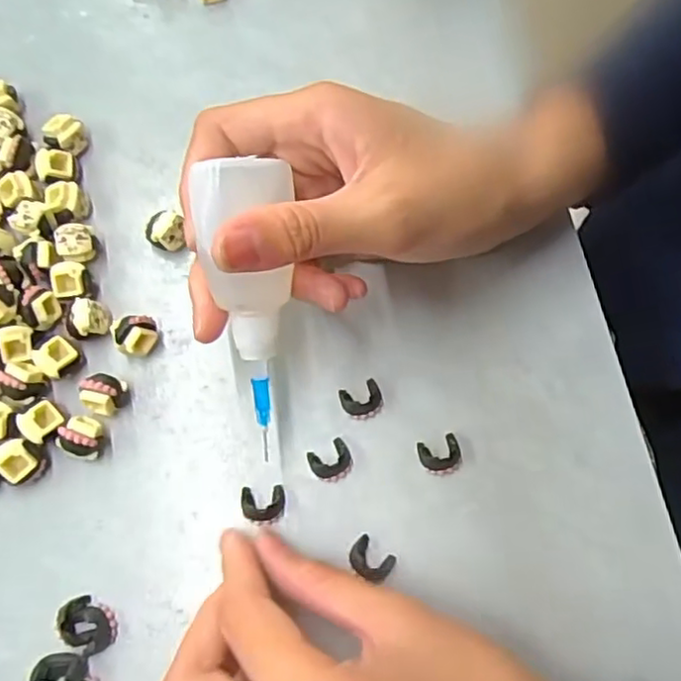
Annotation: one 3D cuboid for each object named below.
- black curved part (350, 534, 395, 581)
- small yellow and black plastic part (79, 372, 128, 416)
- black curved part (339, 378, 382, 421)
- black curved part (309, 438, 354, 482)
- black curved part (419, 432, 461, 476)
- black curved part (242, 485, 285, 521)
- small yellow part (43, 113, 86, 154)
[{"bbox_3d":[0.011,0.081,0.245,0.016,0.006,0.013,37,74,9],"label":"black curved part"},{"bbox_3d":[-0.091,0.021,0.256,0.015,0.014,0.015,20,72,4],"label":"small yellow and black plastic part"},{"bbox_3d":[0.009,0.023,0.262,0.016,0.005,0.014,-21,74,-9],"label":"black curved part"},{"bbox_3d":[-0.003,0.046,0.254,0.016,0.007,0.014,-28,75,-11],"label":"black curved part"},{"bbox_3d":[0.038,0.044,0.257,0.016,0.005,0.014,-16,74,-7],"label":"black curved part"},{"bbox_3d":[-0.029,0.061,0.250,0.016,0.004,0.013,-3,72,-3],"label":"black curved part"},{"bbox_3d":[-0.118,-0.089,0.288,0.014,0.014,0.013,38,75,9],"label":"small yellow part"}]

